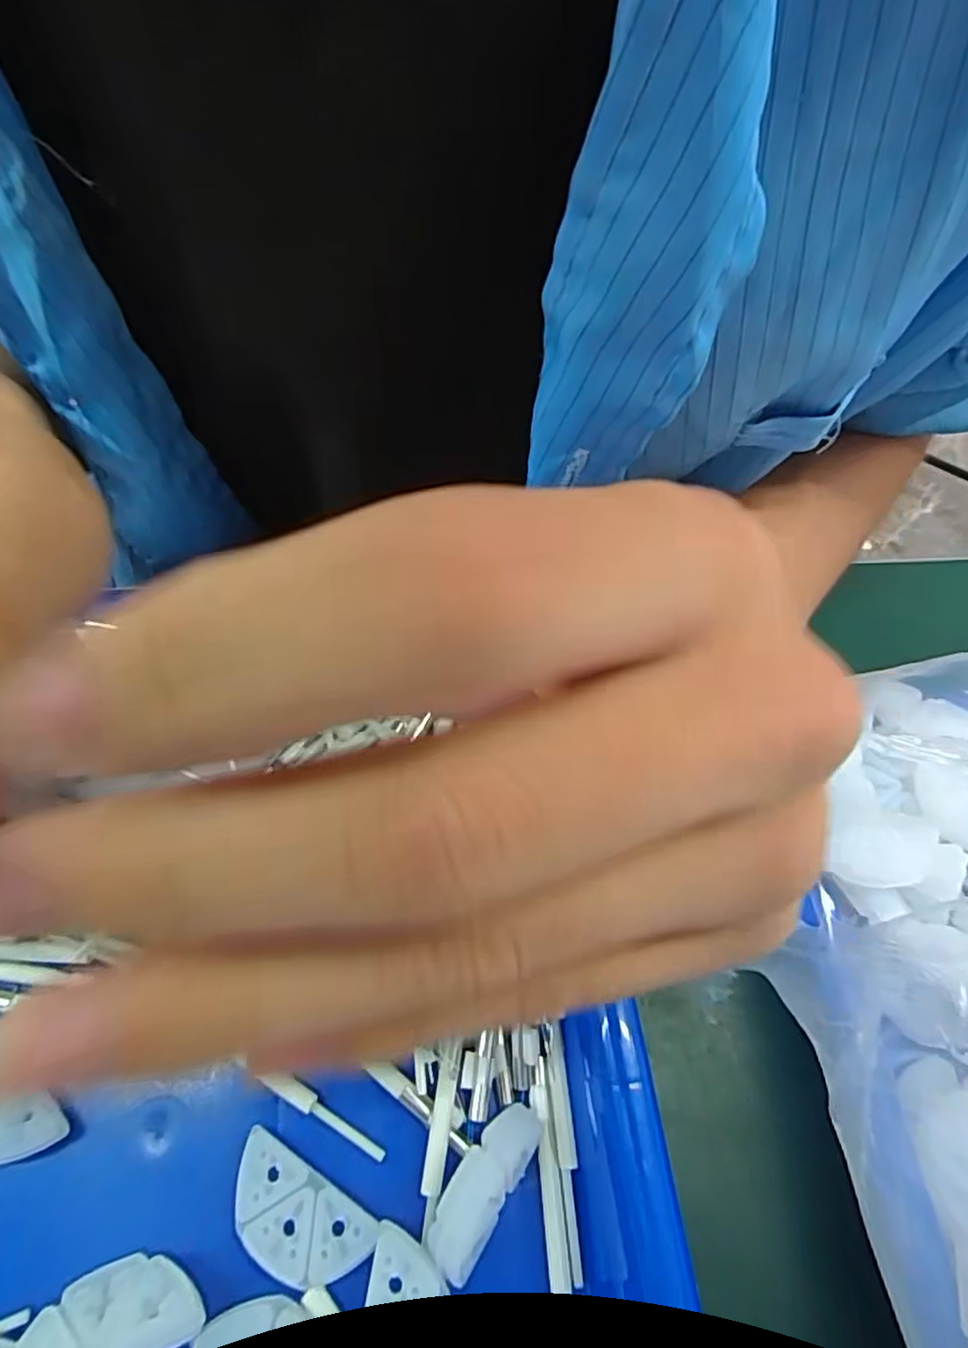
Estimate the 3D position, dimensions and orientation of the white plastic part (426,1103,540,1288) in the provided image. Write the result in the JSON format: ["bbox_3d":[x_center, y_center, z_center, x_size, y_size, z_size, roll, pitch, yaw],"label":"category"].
[{"bbox_3d":[0.000,0.122,0.154,0.013,0.014,0.036,30,60,17],"label":"white plastic part"}]

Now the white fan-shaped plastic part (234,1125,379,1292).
[{"bbox_3d":[-0.046,0.131,0.154,0.038,0.007,0.020,28,60,16],"label":"white fan-shaped plastic part"}]

